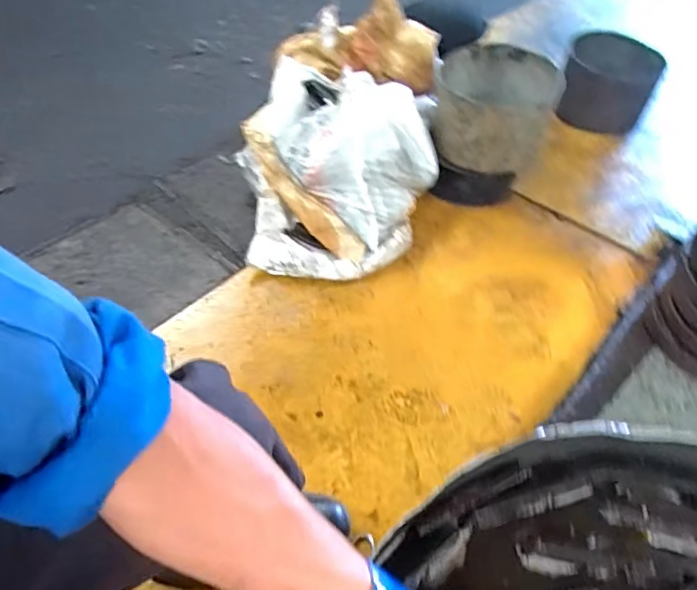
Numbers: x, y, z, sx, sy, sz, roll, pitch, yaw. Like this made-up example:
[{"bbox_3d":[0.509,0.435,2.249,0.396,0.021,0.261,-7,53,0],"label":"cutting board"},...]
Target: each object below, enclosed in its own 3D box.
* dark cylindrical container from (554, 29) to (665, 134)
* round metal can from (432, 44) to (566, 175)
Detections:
[{"bbox_3d":[0.747,-0.618,1.581,0.252,0.195,0.216,19,52,14],"label":"dark cylindrical container"},{"bbox_3d":[0.348,-0.449,1.317,0.276,0.178,0.274,2,50,-2],"label":"round metal can"}]

